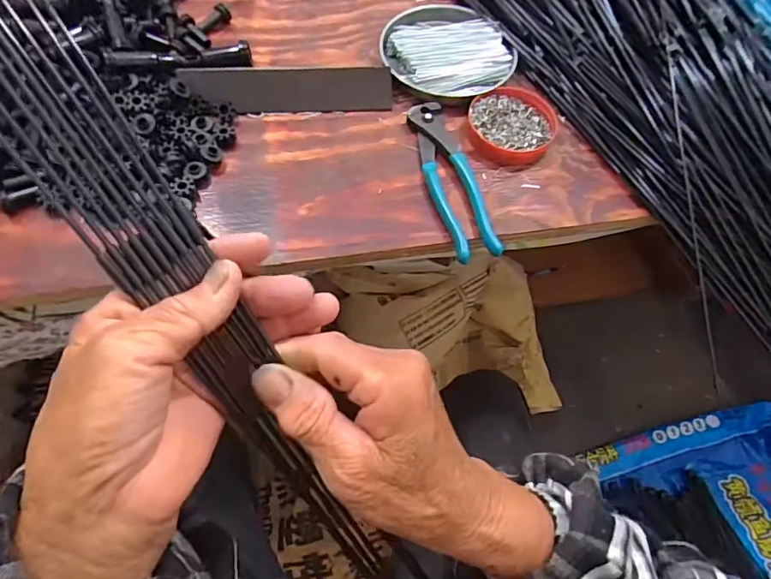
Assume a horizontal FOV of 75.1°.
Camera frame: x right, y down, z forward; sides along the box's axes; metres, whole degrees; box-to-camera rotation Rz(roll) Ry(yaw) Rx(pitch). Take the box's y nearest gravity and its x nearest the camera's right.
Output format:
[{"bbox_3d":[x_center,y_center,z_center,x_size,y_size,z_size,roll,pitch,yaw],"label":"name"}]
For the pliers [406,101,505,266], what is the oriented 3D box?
[{"bbox_3d":[0.056,-0.096,0.435,0.040,0.016,0.163,-10,64,-8],"label":"pliers"}]

